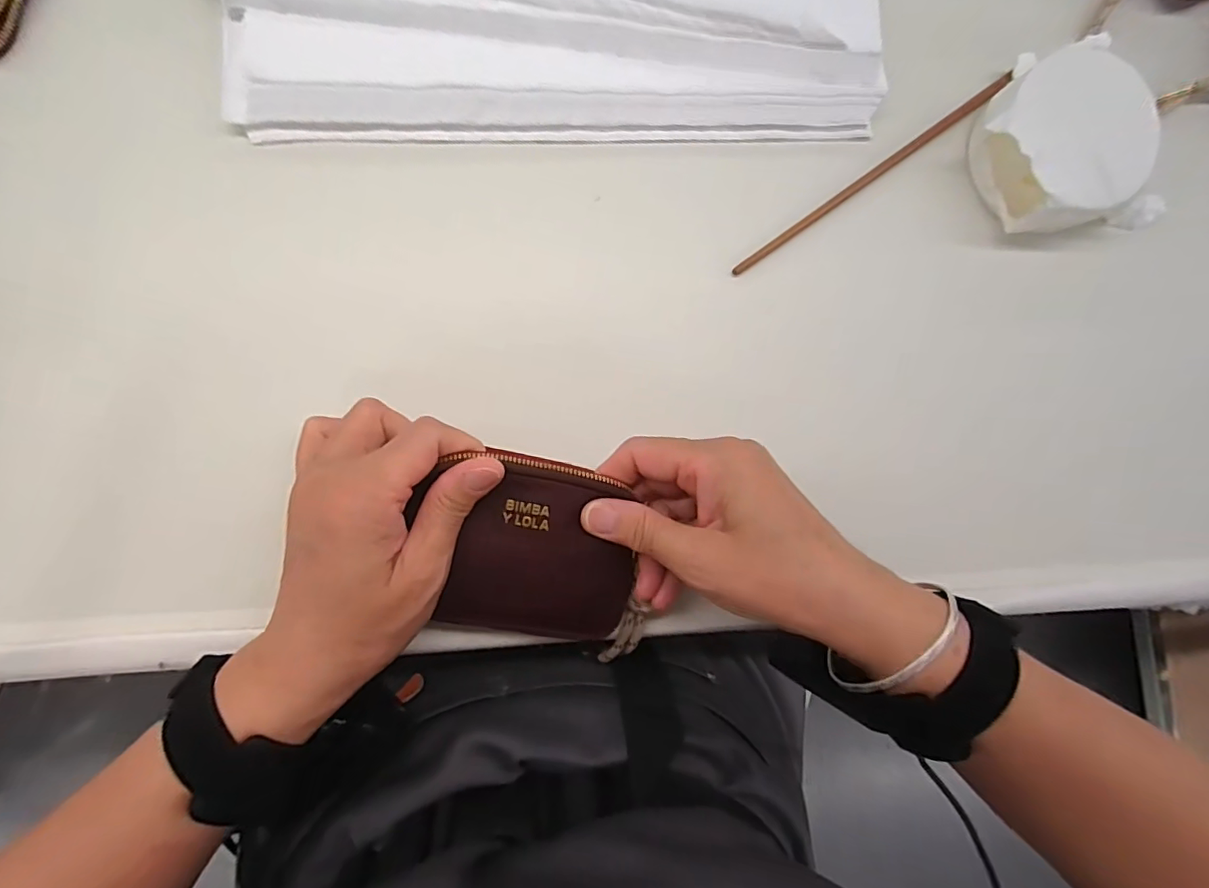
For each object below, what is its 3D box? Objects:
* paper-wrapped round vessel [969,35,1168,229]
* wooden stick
[{"bbox_3d":[0.285,-0.183,0.329,0.116,0.039,0.113,1,84,-8],"label":"paper-wrapped round vessel"},{"bbox_3d":[0.166,-0.167,0.331,0.226,0.009,0.007,-36,90,-10],"label":"wooden stick"}]

